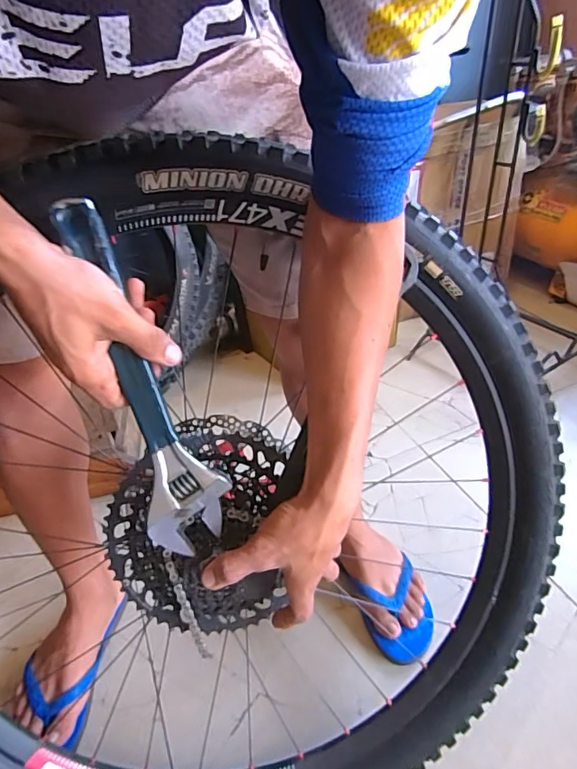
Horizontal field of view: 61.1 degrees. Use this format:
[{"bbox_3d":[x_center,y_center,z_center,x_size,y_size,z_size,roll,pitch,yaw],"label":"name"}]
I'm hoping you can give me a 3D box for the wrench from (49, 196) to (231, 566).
[{"bbox_3d":[-0.115,-0.002,0.391,0.065,0.286,0.016,-20,11,-16],"label":"wrench"}]

